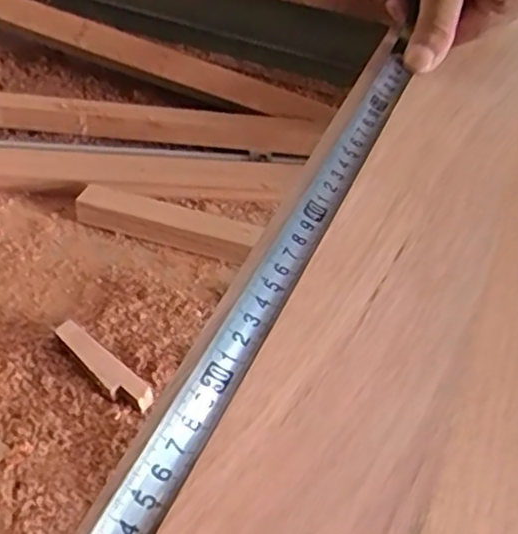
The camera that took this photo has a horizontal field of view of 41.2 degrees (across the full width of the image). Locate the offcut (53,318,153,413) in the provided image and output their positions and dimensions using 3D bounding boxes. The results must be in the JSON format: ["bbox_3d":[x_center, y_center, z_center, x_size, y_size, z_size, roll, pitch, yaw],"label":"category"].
[{"bbox_3d":[-0.281,0.173,1.225,0.233,0.042,0.058,32,52,23],"label":"offcut"}]

